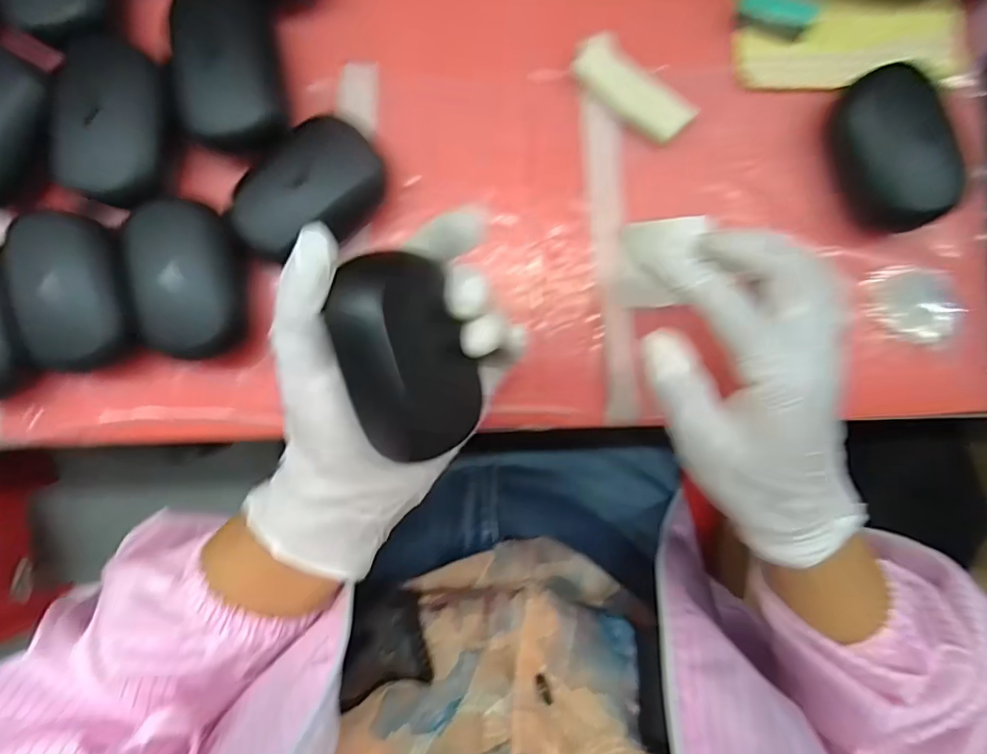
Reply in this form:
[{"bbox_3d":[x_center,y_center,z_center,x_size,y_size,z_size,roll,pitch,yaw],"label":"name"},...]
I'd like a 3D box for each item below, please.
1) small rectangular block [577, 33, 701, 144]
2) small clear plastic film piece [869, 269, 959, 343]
[{"bbox_3d":[0.076,-0.160,0.283,0.071,0.007,0.027,42,89,0],"label":"small rectangular block"},{"bbox_3d":[0.239,-0.040,0.289,0.045,0.006,0.041,-5,90,-1],"label":"small clear plastic film piece"}]

